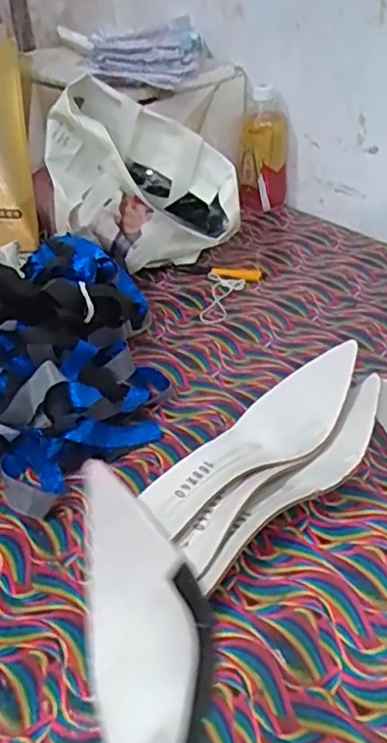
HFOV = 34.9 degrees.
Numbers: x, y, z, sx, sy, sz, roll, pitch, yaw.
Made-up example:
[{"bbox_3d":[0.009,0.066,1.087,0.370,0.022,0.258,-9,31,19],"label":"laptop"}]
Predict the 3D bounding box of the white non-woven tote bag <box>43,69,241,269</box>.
[{"bbox_3d":[-0.073,-0.255,0.818,0.232,0.191,0.188,-9,38,-7],"label":"white non-woven tote bag"}]

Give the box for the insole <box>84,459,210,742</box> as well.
[{"bbox_3d":[-0.018,0.157,0.253,0.055,0.061,0.248,-6,47,-4],"label":"insole"}]

